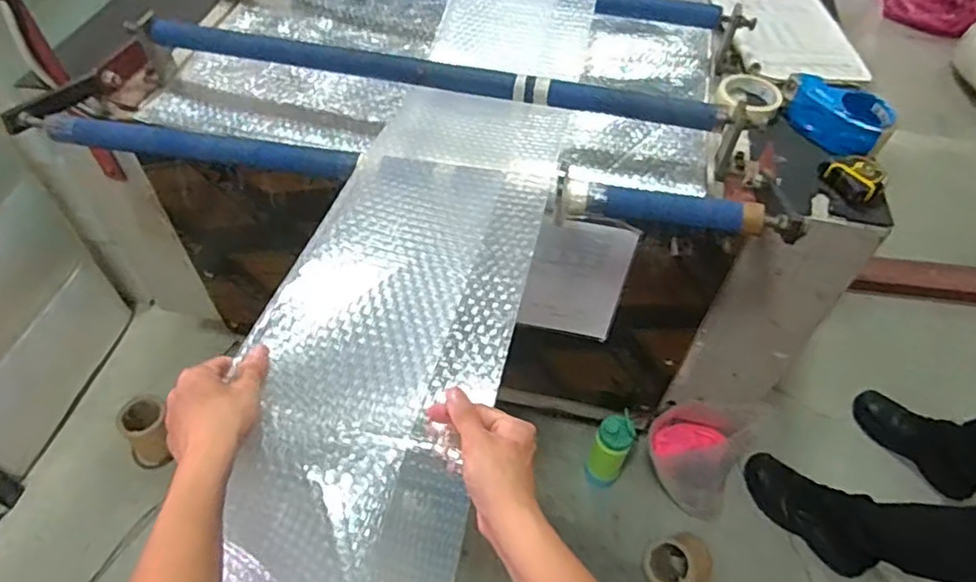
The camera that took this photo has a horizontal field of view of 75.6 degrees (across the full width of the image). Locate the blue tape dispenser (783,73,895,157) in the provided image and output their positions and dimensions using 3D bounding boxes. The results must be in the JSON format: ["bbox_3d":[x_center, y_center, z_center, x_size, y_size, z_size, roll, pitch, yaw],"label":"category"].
[{"bbox_3d":[0.508,-0.259,0.935,0.160,0.053,0.087,34,59,22],"label":"blue tape dispenser"}]

